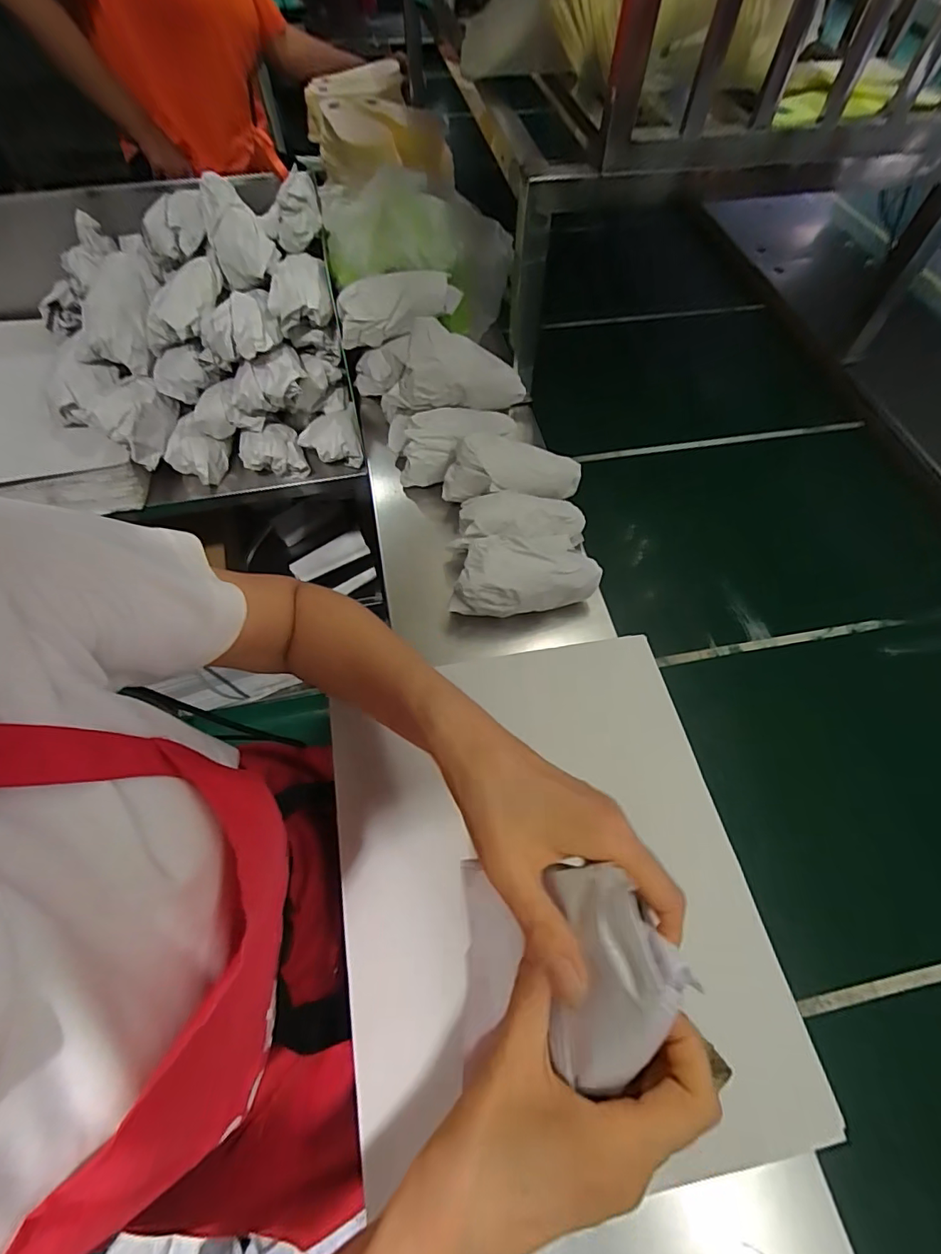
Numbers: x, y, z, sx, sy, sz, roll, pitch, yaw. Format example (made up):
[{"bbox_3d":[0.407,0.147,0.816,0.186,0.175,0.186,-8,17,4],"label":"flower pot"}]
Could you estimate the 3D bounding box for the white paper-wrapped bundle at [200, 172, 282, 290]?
[{"bbox_3d":[-0.303,-0.513,0.659,0.078,0.139,0.032,-12,12,23],"label":"white paper-wrapped bundle"}]

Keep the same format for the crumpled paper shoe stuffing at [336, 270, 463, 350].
[{"bbox_3d":[-0.091,-0.419,0.663,0.168,0.061,0.042,-22,65,-12],"label":"crumpled paper shoe stuffing"}]

